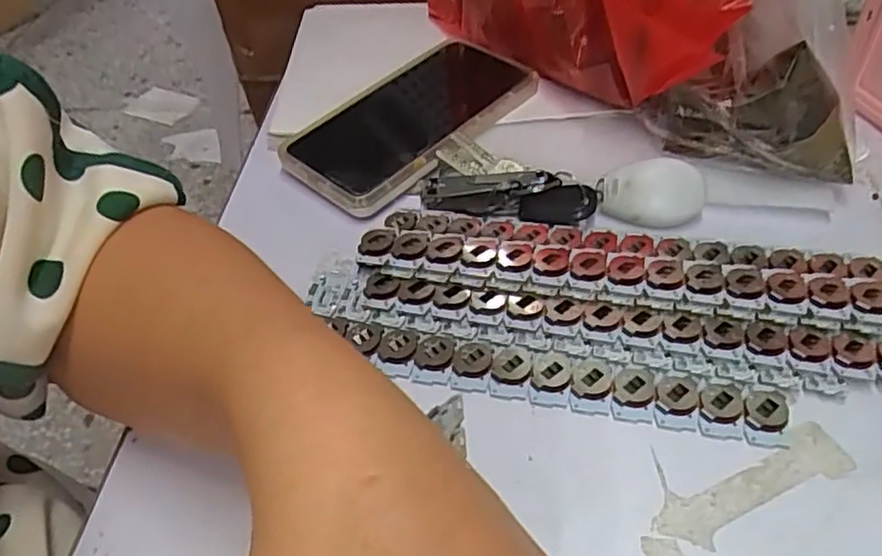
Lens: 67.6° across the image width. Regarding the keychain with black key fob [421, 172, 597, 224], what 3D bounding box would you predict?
[{"bbox_3d":[0.037,-0.045,0.371,0.095,0.009,0.030,9,69,18],"label":"keychain with black key fob"}]

